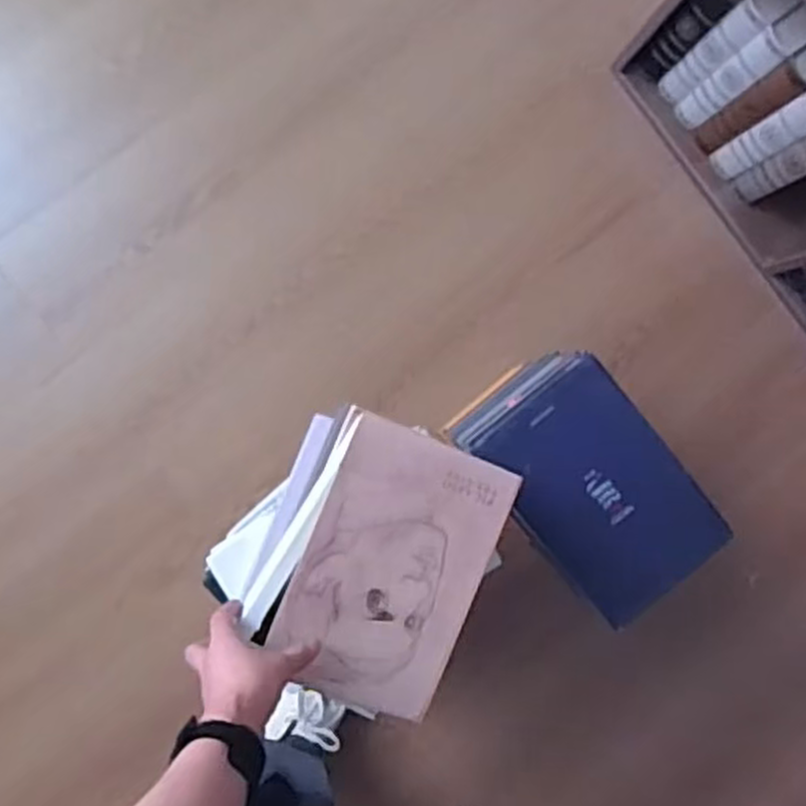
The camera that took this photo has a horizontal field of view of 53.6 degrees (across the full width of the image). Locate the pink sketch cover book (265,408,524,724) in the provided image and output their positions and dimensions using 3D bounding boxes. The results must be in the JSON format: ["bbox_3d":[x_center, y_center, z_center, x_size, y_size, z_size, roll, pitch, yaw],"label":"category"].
[{"bbox_3d":[-0.007,0.148,0.702,0.156,0.008,0.237,22,89,-13],"label":"pink sketch cover book"}]

